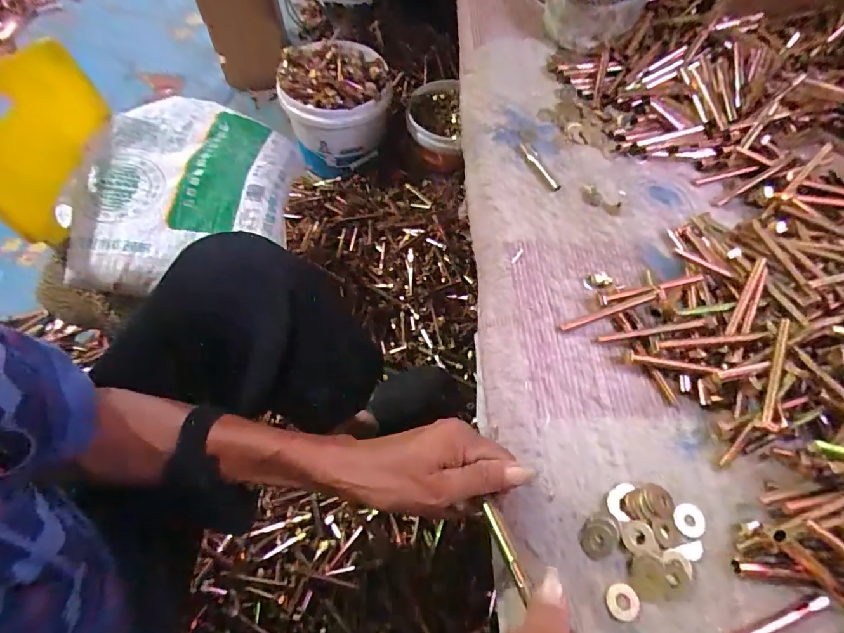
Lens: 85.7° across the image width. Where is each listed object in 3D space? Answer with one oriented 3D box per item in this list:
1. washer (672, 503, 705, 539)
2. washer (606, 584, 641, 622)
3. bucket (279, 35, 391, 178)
[{"bbox_3d":[0.221,0.168,0.375,0.026,0.004,0.026,0,59,1],"label":"washer"},{"bbox_3d":[0.151,0.214,0.341,0.023,0.004,0.024,0,59,1],"label":"washer"},{"bbox_3d":[-0.201,-0.493,1.081,0.228,0.225,0.209,-20,64,-11],"label":"bucket"}]

